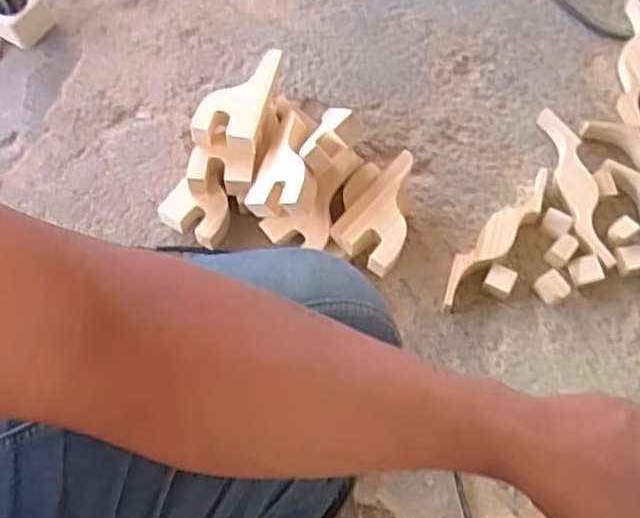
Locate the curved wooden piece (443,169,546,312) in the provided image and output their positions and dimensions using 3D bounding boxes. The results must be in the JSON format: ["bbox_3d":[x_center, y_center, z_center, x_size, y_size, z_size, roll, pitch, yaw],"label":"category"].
[{"bbox_3d":[0.180,-0.024,0.664,0.032,0.036,0.179,41,73,16],"label":"curved wooden piece"}]

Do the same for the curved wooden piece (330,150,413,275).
[{"bbox_3d":[0.063,-0.049,0.652,0.065,0.020,0.128,28,69,11],"label":"curved wooden piece"}]

